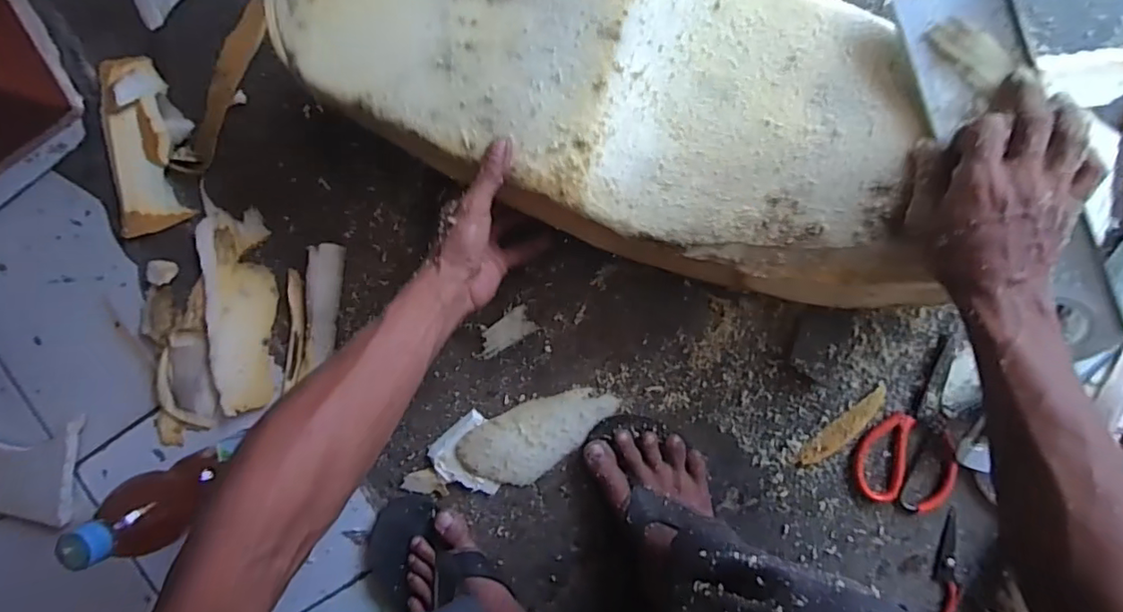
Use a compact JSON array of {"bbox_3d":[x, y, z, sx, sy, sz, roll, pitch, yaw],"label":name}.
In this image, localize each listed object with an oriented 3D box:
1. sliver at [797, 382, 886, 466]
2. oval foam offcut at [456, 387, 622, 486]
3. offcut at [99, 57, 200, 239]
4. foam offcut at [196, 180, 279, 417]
[{"bbox_3d":[0.303,0.131,0.606,0.117,0.004,0.026,-42,89,7],"label":"sliver"},{"bbox_3d":[-0.024,0.146,0.634,0.181,0.011,0.081,-26,91,7],"label":"oval foam offcut"},{"bbox_3d":[-0.480,-0.185,0.649,0.070,0.030,0.202,-8,93,6],"label":"offcut"},{"bbox_3d":[-0.365,-0.006,0.643,0.070,0.037,0.246,-8,93,6],"label":"foam offcut"}]

